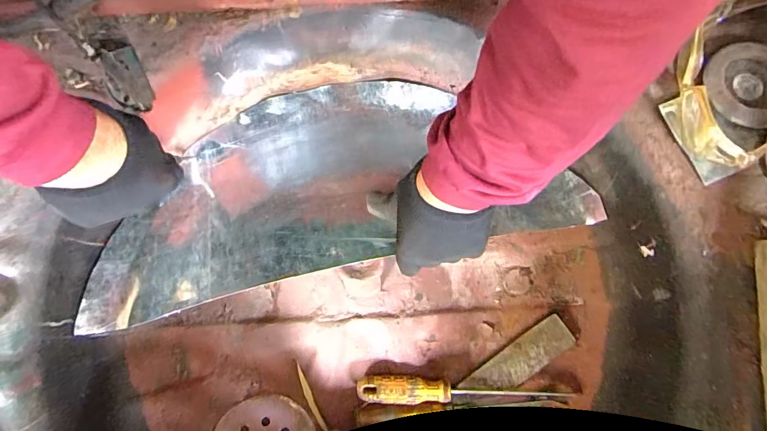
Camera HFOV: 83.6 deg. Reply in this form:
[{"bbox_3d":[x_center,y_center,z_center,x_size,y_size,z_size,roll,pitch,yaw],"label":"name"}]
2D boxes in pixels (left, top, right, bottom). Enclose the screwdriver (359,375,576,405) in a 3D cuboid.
[{"bbox_3d":[0.093,0.193,0.473,0.240,0.026,0.028,1,73,1],"label":"screwdriver"}]

